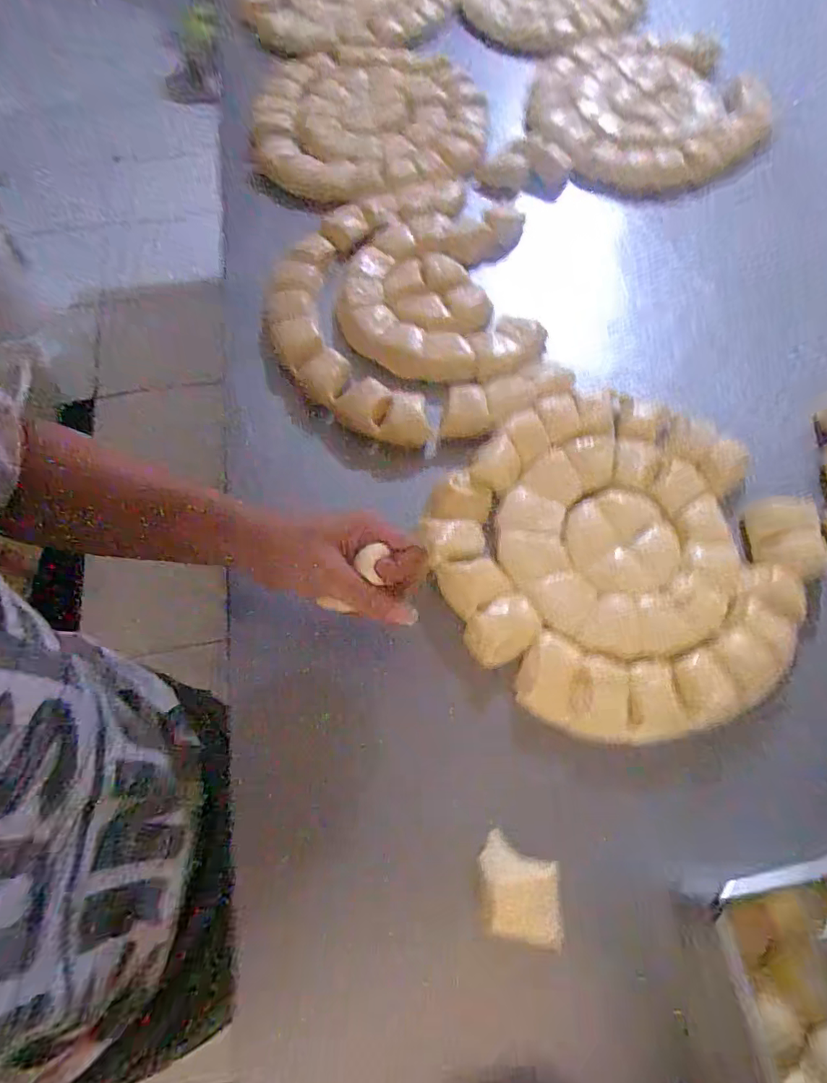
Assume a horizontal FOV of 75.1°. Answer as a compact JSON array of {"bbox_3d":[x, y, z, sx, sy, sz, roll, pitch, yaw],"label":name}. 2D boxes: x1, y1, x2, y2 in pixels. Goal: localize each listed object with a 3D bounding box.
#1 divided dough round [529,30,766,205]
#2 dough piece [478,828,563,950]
[{"bbox_3d":[0.255,-0.546,0.672,0.286,0.054,0.297,0,66,1],"label":"divided dough round"},{"bbox_3d":[0.063,0.205,0.320,0.045,0.023,0.051,4,66,3],"label":"dough piece"}]

